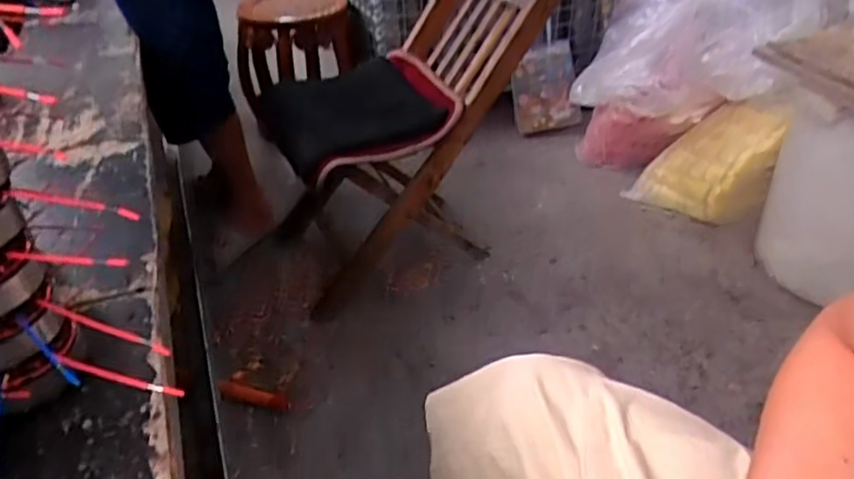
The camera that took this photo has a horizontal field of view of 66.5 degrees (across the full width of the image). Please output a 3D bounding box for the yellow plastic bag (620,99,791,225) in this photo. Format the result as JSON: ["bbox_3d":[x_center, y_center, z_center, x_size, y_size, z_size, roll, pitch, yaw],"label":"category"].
[{"bbox_3d":[0.649,-0.193,1.498,0.153,0.272,0.270,-30,44,-33],"label":"yellow plastic bag"}]

